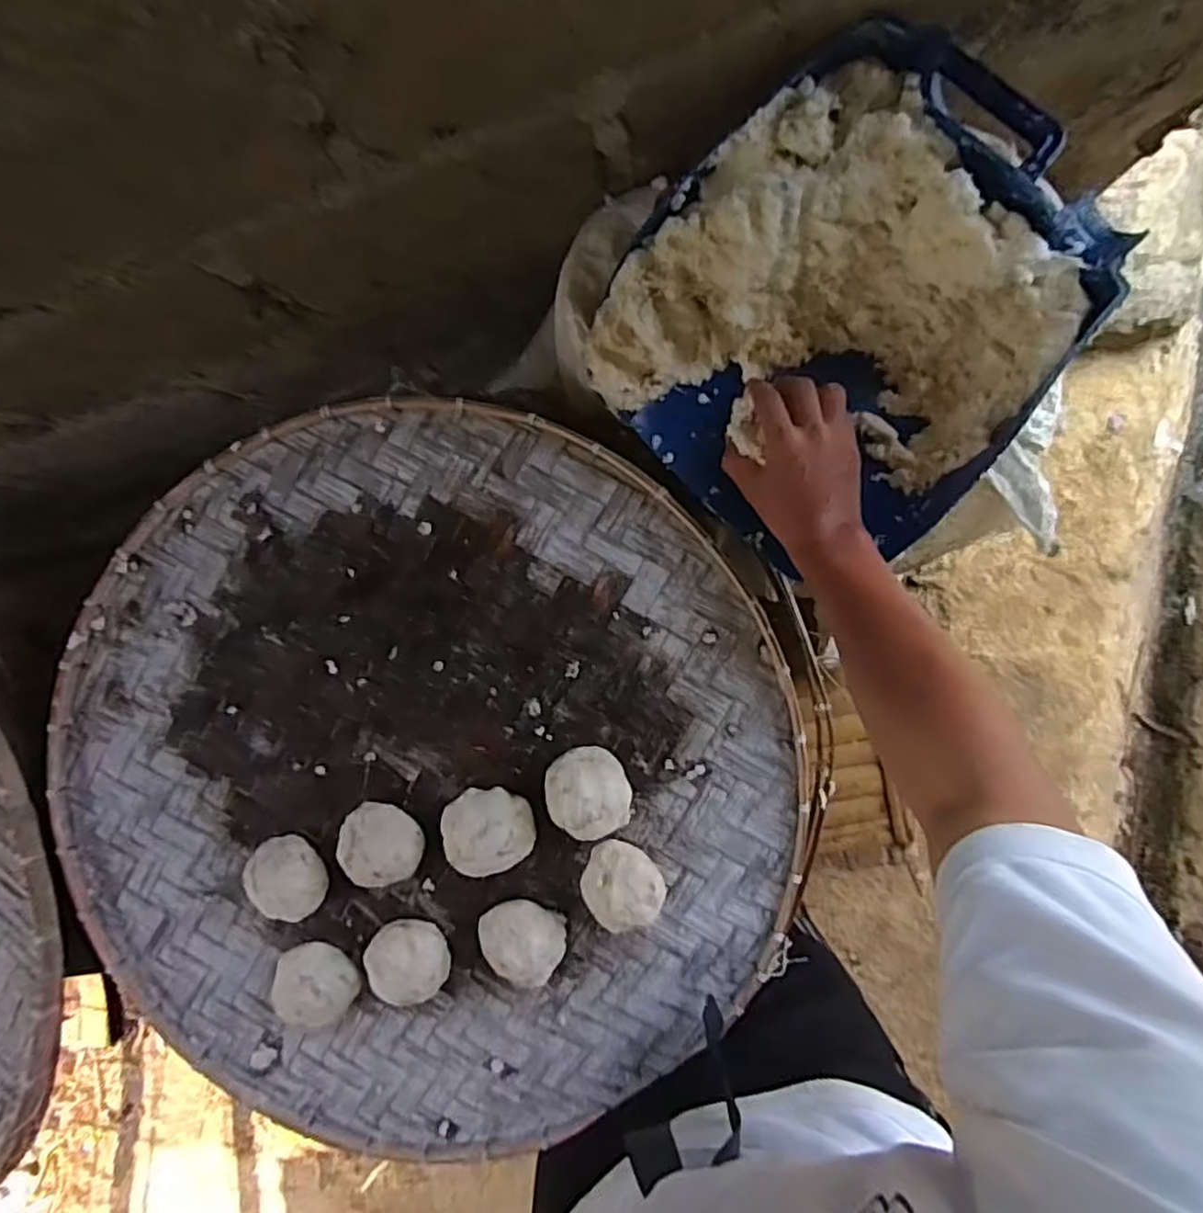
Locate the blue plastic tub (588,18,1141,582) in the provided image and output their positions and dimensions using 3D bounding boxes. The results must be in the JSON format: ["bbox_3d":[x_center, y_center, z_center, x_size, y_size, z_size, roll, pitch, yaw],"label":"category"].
[{"bbox_3d":[0.179,-0.224,0.558,0.306,0.121,0.326,39,99,3],"label":"blue plastic tub"}]

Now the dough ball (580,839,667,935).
[{"bbox_3d":[0.018,0.251,0.629,0.071,0.046,0.082,-44,88,9],"label":"dough ball"}]

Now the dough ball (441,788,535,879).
[{"bbox_3d":[-0.104,0.205,0.642,0.084,0.048,0.074,-9,94,9],"label":"dough ball"}]

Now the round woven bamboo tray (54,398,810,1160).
[{"bbox_3d":[-0.185,0.167,0.652,0.690,0.052,0.690,1,95,8],"label":"round woven bamboo tray"}]

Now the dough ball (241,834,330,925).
[{"bbox_3d":[-0.304,0.263,0.680,0.070,0.034,0.078,-40,89,9],"label":"dough ball"}]

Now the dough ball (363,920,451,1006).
[{"bbox_3d":[-0.184,0.336,0.663,0.076,0.043,0.077,35,99,4],"label":"dough ball"}]

